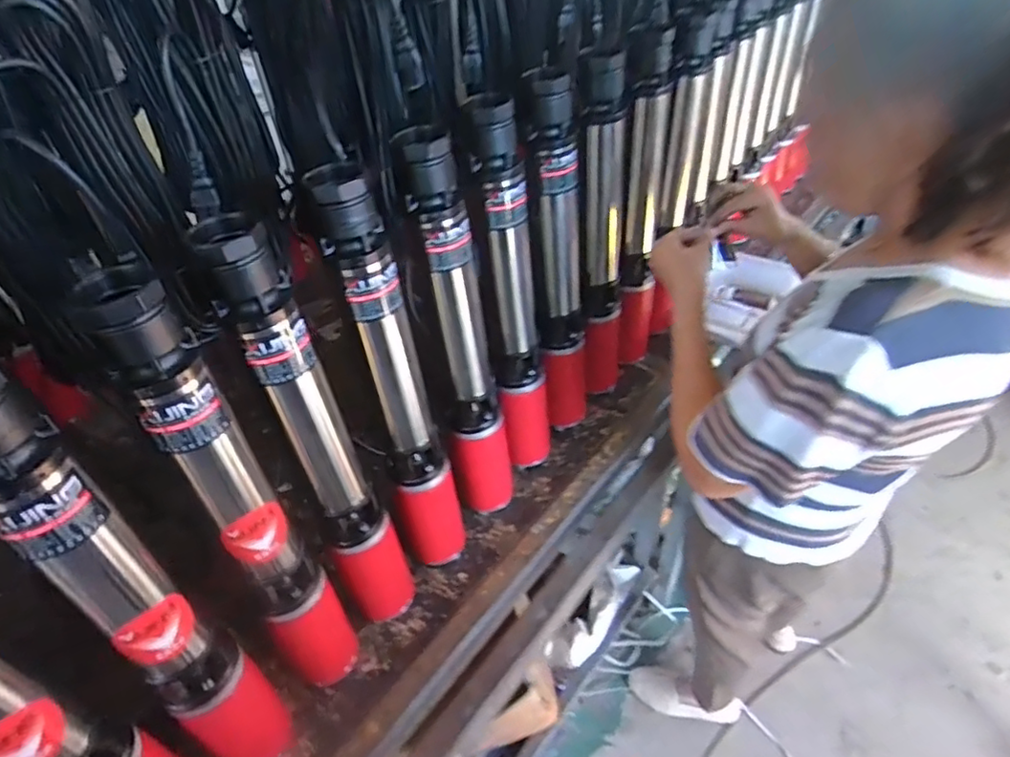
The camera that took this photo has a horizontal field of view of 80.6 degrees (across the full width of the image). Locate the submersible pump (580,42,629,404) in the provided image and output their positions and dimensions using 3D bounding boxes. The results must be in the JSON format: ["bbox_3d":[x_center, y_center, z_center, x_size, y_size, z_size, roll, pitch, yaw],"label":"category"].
[{"bbox_3d":[0.142,-0.189,0.876,0.077,0.527,0.092,8,45,12],"label":"submersible pump"}]

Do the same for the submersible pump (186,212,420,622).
[{"bbox_3d":[-0.175,0.090,0.607,0.068,0.523,0.069,-20,46,-17],"label":"submersible pump"}]

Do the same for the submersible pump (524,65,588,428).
[{"bbox_3d":[0.080,-0.140,0.834,0.083,0.527,0.107,1,44,5],"label":"submersible pump"}]

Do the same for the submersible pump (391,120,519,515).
[{"bbox_3d":[-0.043,-0.019,0.711,0.083,0.521,0.069,-3,43,1],"label":"submersible pump"}]

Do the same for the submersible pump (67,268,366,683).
[{"bbox_3d":[-0.231,0.128,0.541,0.063,0.486,0.076,-28,49,-24],"label":"submersible pump"}]

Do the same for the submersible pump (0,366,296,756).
[{"bbox_3d":[-0.289,0.189,0.481,0.065,0.488,0.070,-34,51,-28],"label":"submersible pump"}]

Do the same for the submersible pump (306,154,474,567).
[{"bbox_3d":[-0.107,0.037,0.659,0.075,0.524,0.078,-14,44,-11],"label":"submersible pump"}]

